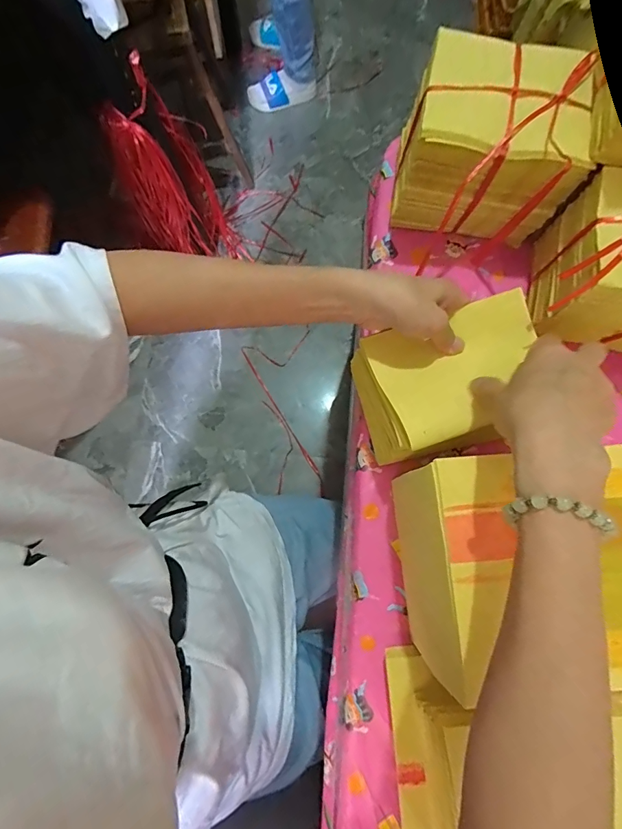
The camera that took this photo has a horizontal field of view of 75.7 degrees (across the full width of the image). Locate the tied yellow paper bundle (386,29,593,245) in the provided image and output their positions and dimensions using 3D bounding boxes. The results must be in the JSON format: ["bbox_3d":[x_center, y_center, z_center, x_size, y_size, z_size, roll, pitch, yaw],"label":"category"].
[{"bbox_3d":[0.187,-0.270,0.425,0.160,0.134,0.133,11,79,2],"label":"tied yellow paper bundle"}]

